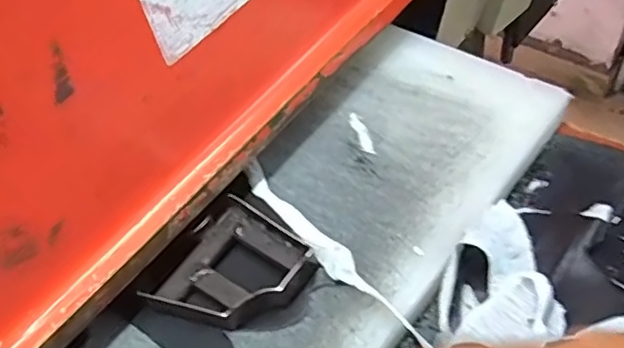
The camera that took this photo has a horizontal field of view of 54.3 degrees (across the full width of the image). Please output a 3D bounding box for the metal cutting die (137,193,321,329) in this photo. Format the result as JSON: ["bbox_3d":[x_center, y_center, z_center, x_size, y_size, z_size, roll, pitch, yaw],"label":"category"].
[{"bbox_3d":[-0.064,0.080,0.513,0.107,0.031,0.112,20,59,23],"label":"metal cutting die"}]

